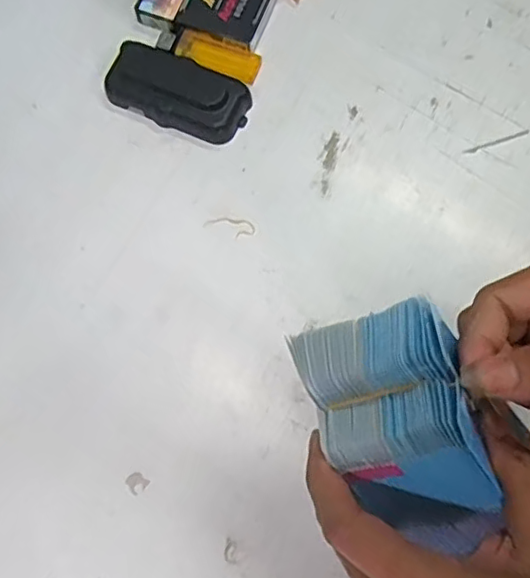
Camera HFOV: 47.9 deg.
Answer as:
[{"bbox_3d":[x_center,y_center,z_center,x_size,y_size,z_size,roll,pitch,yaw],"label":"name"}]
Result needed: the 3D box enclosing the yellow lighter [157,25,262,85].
[{"bbox_3d":[-0.044,-0.186,0.471,0.081,0.015,0.028,23,75,8],"label":"yellow lighter"}]

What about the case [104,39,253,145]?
[{"bbox_3d":[-0.067,-0.151,0.454,0.107,0.022,0.054,25,76,9],"label":"case"}]

